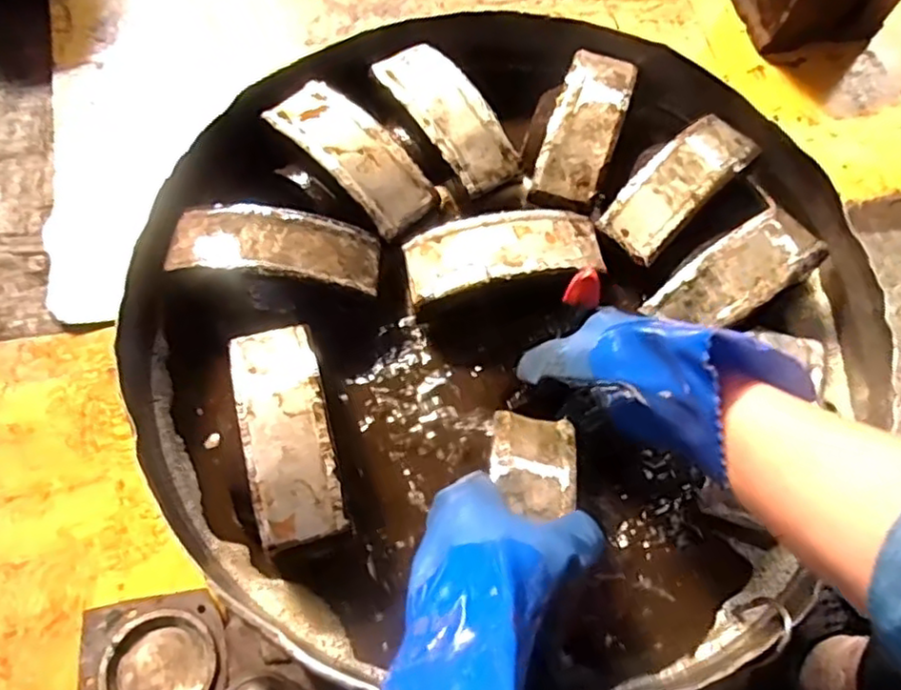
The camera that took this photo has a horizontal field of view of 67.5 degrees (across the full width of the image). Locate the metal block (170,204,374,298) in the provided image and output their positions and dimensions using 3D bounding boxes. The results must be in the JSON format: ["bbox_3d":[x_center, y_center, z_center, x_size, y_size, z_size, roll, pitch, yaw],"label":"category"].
[{"bbox_3d":[-0.138,-0.076,0.535,0.162,0.036,0.060,6,68,-1],"label":"metal block"}]

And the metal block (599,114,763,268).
[{"bbox_3d":[0.194,-0.137,0.571,0.146,0.031,0.059,-42,77,-17],"label":"metal block"}]

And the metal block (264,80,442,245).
[{"bbox_3d":[-0.083,-0.160,0.571,0.064,0.034,0.157,-42,77,-17],"label":"metal block"}]

